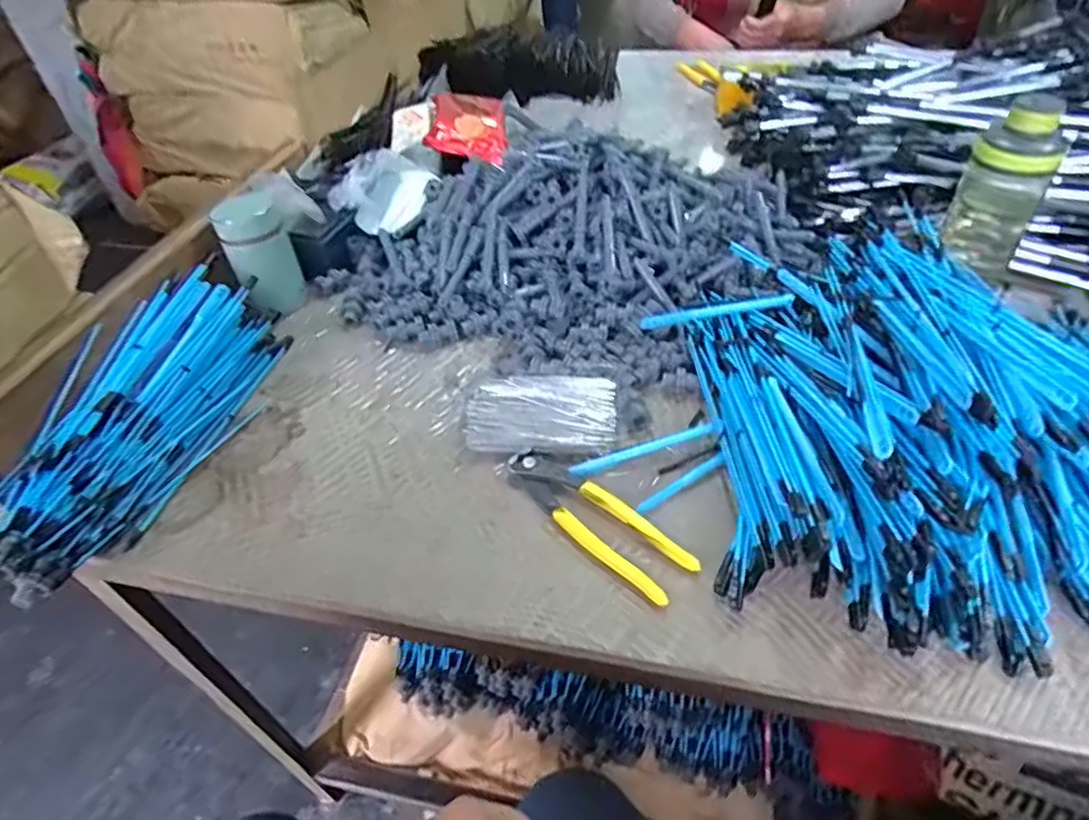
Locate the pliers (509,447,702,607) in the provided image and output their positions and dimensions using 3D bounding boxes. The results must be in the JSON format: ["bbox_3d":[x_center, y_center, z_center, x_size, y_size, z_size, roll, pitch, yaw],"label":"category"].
[{"bbox_3d":[0.038,0.079,0.490,0.048,0.011,0.165,-37,53,-26],"label":"pliers"}]

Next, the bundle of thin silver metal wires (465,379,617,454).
[{"bbox_3d":[-0.003,0.005,0.568,0.128,0.010,0.084,0,46,7],"label":"bundle of thin silver metal wires"}]

